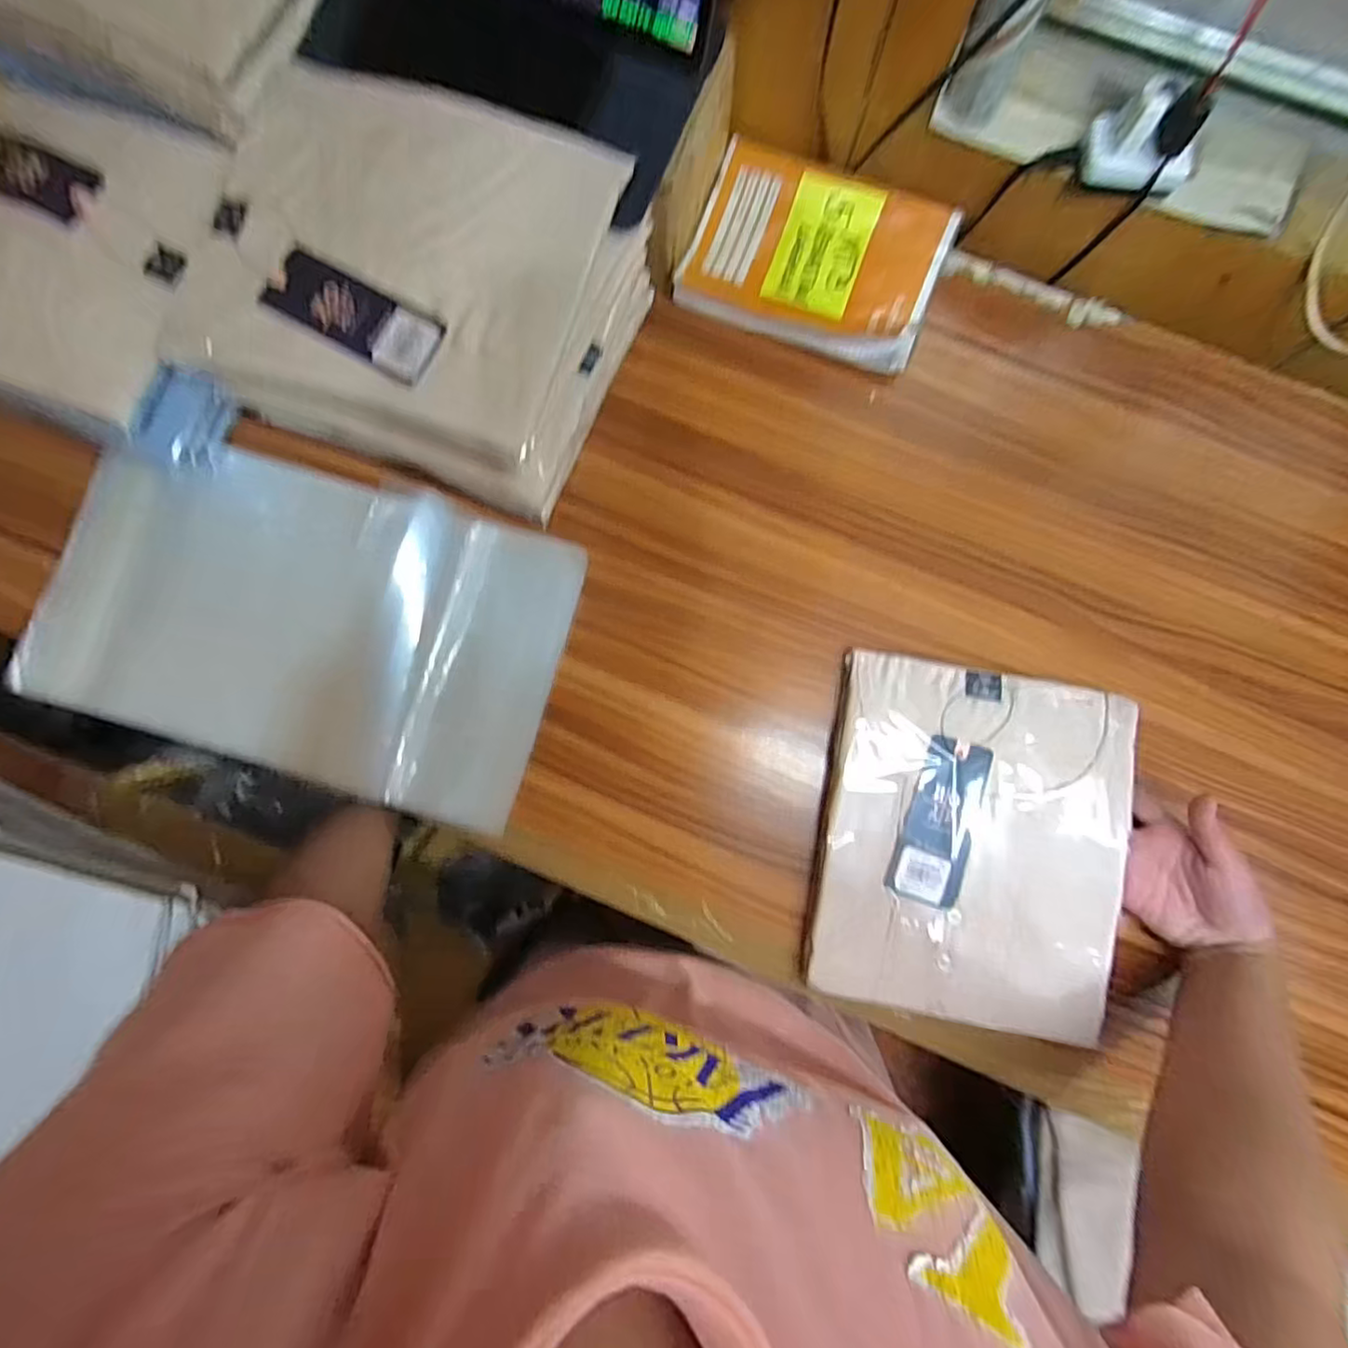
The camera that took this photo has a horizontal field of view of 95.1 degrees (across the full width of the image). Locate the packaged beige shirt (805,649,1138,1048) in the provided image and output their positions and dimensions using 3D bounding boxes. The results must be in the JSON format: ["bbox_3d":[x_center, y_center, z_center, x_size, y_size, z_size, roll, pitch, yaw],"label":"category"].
[{"bbox_3d":[0.219,0.123,0.457,0.208,0.031,0.250,10,84,1],"label":"packaged beige shirt"}]

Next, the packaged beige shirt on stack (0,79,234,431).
[{"bbox_3d":[-0.449,-0.296,0.415,0.272,0.033,0.201,19,84,2],"label":"packaged beige shirt on stack"}]

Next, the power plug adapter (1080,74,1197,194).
[{"bbox_3d":[0.327,-0.365,0.419,0.074,0.047,0.041,8,84,1],"label":"power plug adapter"}]

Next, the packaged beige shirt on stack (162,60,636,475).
[{"bbox_3d":[-0.178,-0.270,0.391,0.245,0.023,0.217,19,84,2],"label":"packaged beige shirt on stack"}]

